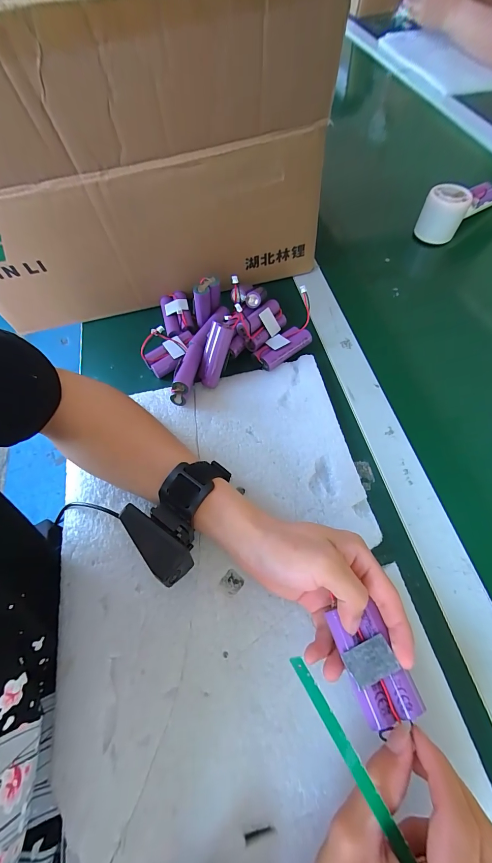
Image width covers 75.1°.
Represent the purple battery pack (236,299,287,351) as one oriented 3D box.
[{"bbox_3d":[0.021,-0.129,0.381,0.067,0.019,0.037,-44,108,-20],"label":"purple battery pack"}]

